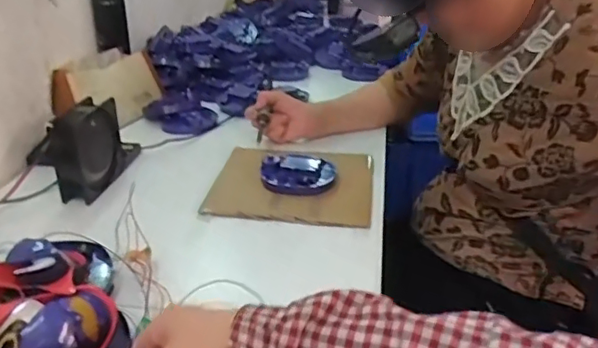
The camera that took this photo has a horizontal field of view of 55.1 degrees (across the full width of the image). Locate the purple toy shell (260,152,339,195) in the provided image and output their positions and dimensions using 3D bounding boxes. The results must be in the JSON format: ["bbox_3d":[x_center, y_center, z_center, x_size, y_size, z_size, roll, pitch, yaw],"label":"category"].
[{"bbox_3d":[0.000,-0.002,0.817,0.106,0.034,0.070,0,26,-1],"label":"purple toy shell"}]

